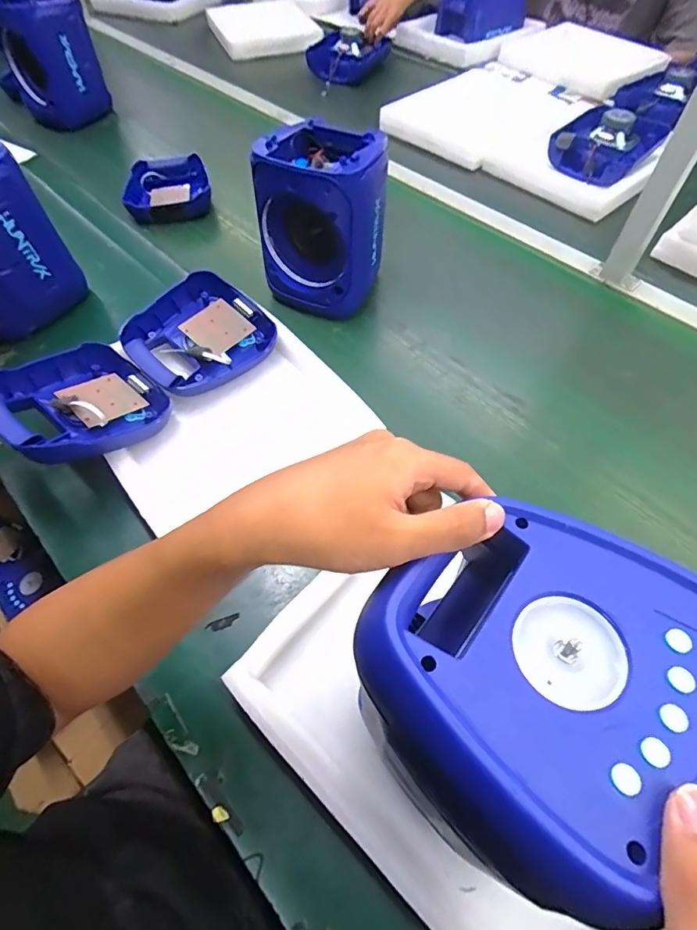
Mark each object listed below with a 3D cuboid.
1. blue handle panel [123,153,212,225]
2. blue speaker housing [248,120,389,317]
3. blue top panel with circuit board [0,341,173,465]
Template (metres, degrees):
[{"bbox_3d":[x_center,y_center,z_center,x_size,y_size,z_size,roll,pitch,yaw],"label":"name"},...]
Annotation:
[{"bbox_3d":[-0.359,-0.548,0.935,0.162,0.058,0.138,-18,54,-11],"label":"blue handle panel"},{"bbox_3d":[-0.029,-0.360,0.705,0.146,0.210,0.155,33,61,24],"label":"blue speaker housing"},{"bbox_3d":[-0.323,-0.073,0.560,0.159,0.049,0.183,43,42,18],"label":"blue top panel with circuit board"}]

